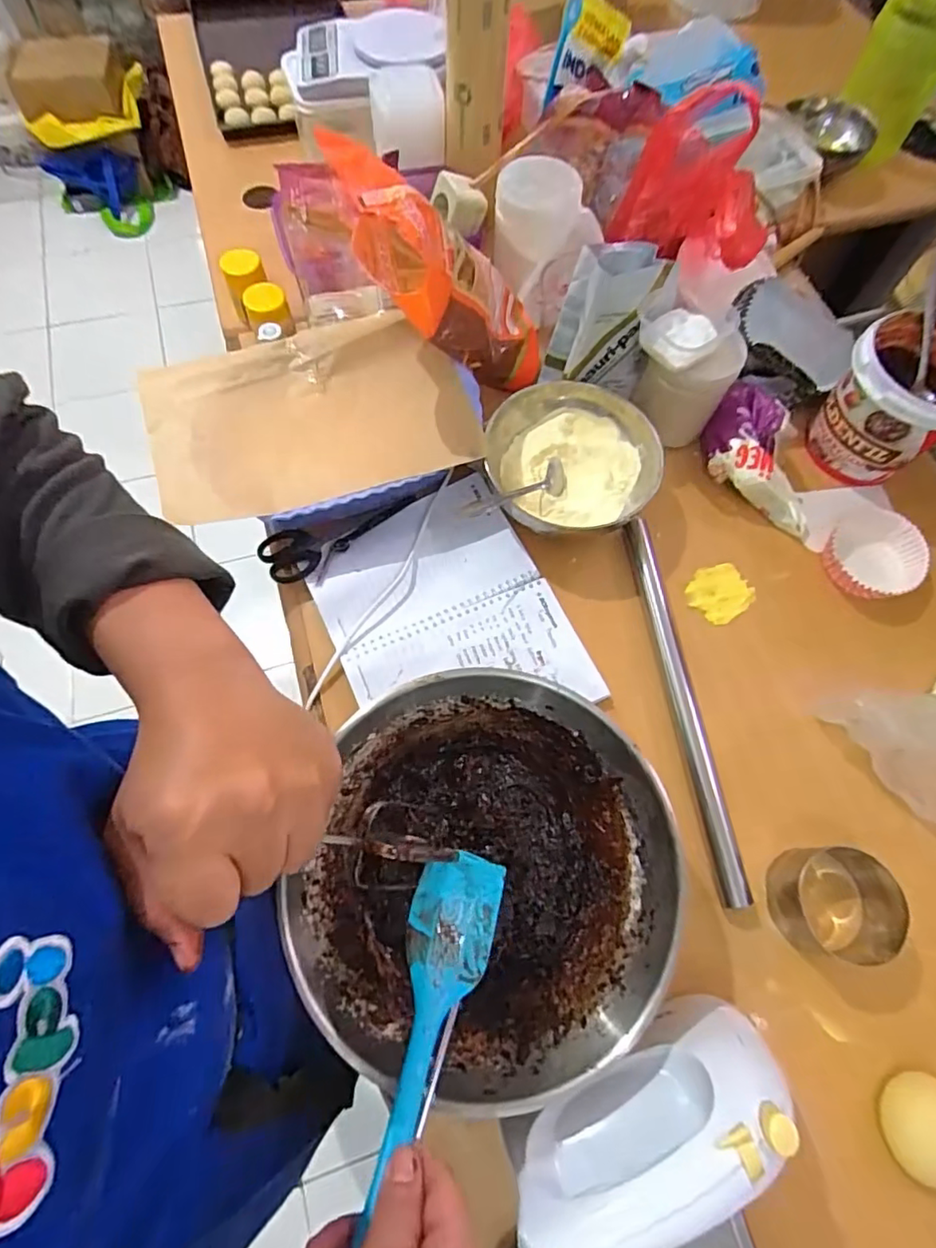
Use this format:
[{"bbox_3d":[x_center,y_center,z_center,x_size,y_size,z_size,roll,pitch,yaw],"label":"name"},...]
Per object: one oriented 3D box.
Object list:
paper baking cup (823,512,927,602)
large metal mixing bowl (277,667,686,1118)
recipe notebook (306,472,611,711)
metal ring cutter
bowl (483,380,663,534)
[{"bbox_3d":[0.409,-0.067,0.573,0.082,0.033,0.093,40,72,14],"label":"paper baking cup"},{"bbox_3d":[0.014,0.176,0.419,0.242,0.097,0.253,1,67,-1],"label":"large metal mixing bowl"},{"bbox_3d":[-0.023,-0.010,0.544,0.204,0.015,0.247,-25,70,-11],"label":"recipe notebook"},{"bbox_3d":[0.290,0.219,0.443,0.090,0.048,0.078,23,69,8],"label":"metal ring cutter"},{"bbox_3d":[0.109,-0.160,0.585,0.173,0.064,0.161,-13,68,-7],"label":"bowl"}]

